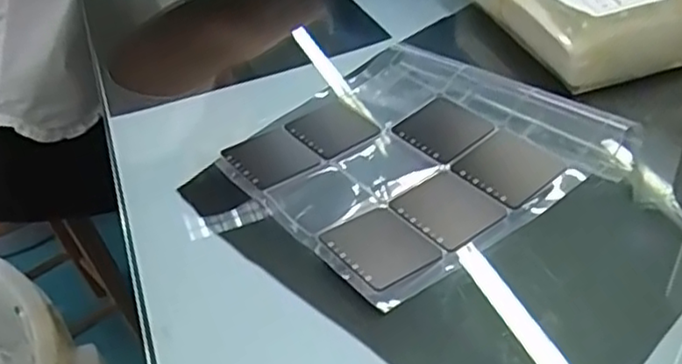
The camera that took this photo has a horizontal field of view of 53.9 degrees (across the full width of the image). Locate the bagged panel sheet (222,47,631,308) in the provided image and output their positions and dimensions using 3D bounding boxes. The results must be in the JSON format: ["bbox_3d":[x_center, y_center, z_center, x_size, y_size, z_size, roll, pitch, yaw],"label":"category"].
[{"bbox_3d":[0.048,-0.025,0.453,0.215,0.018,0.204,-29,42,-27],"label":"bagged panel sheet"}]

